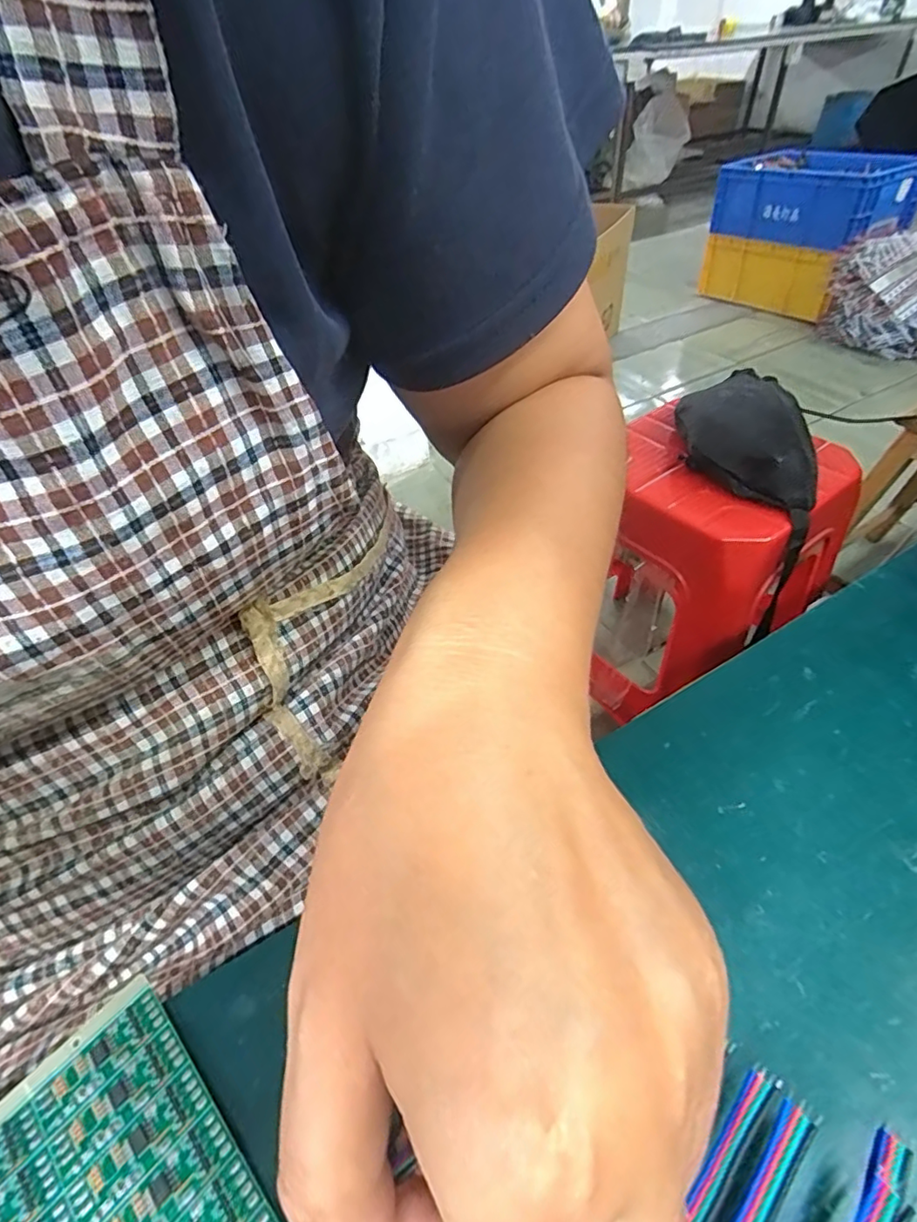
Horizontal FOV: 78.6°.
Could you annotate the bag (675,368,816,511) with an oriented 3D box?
[{"bbox_3d":[0.352,-0.229,0.707,0.130,0.071,0.261,0,45,5],"label":"bag"}]

